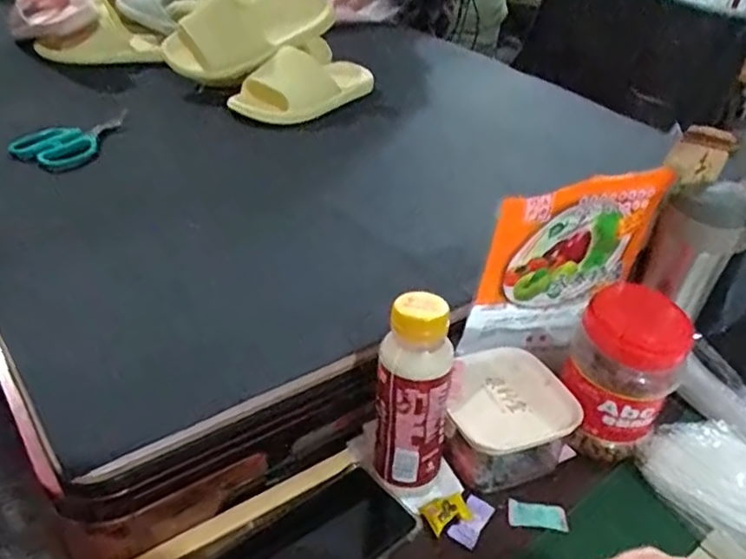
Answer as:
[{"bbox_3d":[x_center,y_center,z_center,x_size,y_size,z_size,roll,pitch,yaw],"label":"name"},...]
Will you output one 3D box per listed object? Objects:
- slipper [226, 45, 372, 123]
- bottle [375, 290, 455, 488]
[{"bbox_3d":[-0.091,-0.292,0.922,0.108,0.069,0.246,26,39,24],"label":"slipper"},{"bbox_3d":[0.032,0.087,0.473,0.056,0.150,0.052,13,36,8],"label":"bottle"}]

